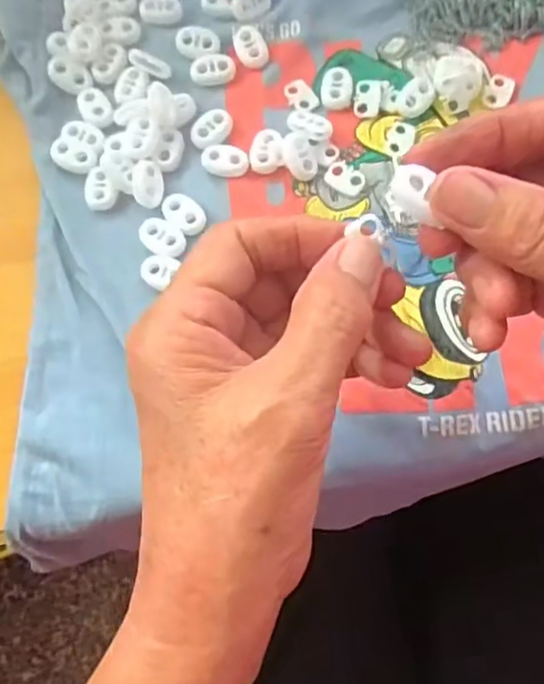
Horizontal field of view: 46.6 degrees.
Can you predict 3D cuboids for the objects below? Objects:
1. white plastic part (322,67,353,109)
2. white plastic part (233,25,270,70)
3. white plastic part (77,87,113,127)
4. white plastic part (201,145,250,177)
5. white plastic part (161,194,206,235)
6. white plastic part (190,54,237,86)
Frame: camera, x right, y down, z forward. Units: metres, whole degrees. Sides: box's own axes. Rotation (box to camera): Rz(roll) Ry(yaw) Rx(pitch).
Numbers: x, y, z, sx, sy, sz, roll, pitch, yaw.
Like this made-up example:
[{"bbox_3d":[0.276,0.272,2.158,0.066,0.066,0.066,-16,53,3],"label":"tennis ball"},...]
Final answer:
[{"bbox_3d":[0.032,-0.126,0.311,0.015,0.005,0.024,7,73,4],"label":"white plastic part"},{"bbox_3d":[-0.011,-0.150,0.318,0.015,0.004,0.024,-23,73,-5],"label":"white plastic part"},{"bbox_3d":[-0.087,-0.116,0.310,0.015,0.004,0.024,-28,74,-7],"label":"white plastic part"},{"bbox_3d":[-0.022,-0.086,0.301,0.023,0.004,0.015,18,74,7],"label":"white plastic part"},{"bbox_3d":[-0.041,-0.059,0.294,0.024,0.004,0.015,39,78,13],"label":"white plastic part"},{"bbox_3d":[-0.029,-0.136,0.315,0.022,0.004,0.014,-7,72,0],"label":"white plastic part"}]

